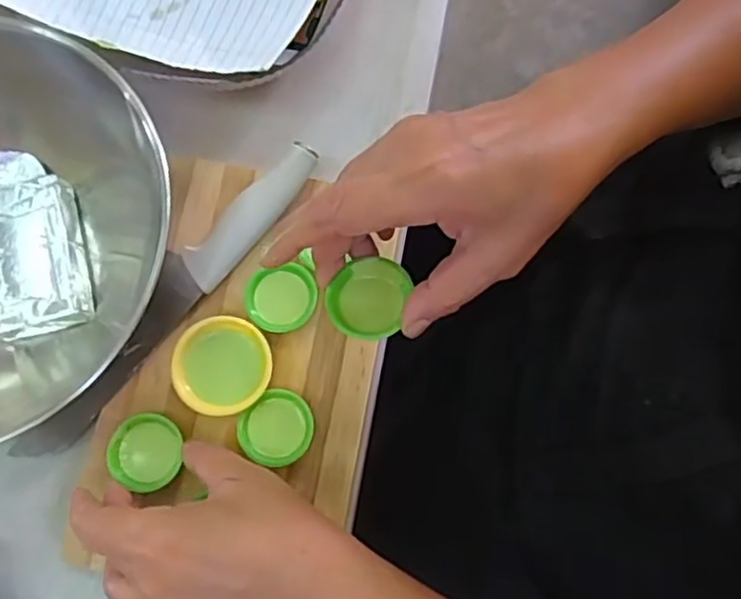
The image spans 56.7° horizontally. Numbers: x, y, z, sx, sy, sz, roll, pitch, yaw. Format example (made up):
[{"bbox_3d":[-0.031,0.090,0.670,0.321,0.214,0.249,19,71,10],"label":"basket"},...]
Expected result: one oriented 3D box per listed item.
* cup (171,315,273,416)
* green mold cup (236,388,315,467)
[{"bbox_3d":[-0.087,0.040,0.410,0.054,0.025,0.056,0,77,0],"label":"cup"},{"bbox_3d":[-0.055,0.076,0.409,0.042,0.016,0.041,0,77,0],"label":"green mold cup"}]

